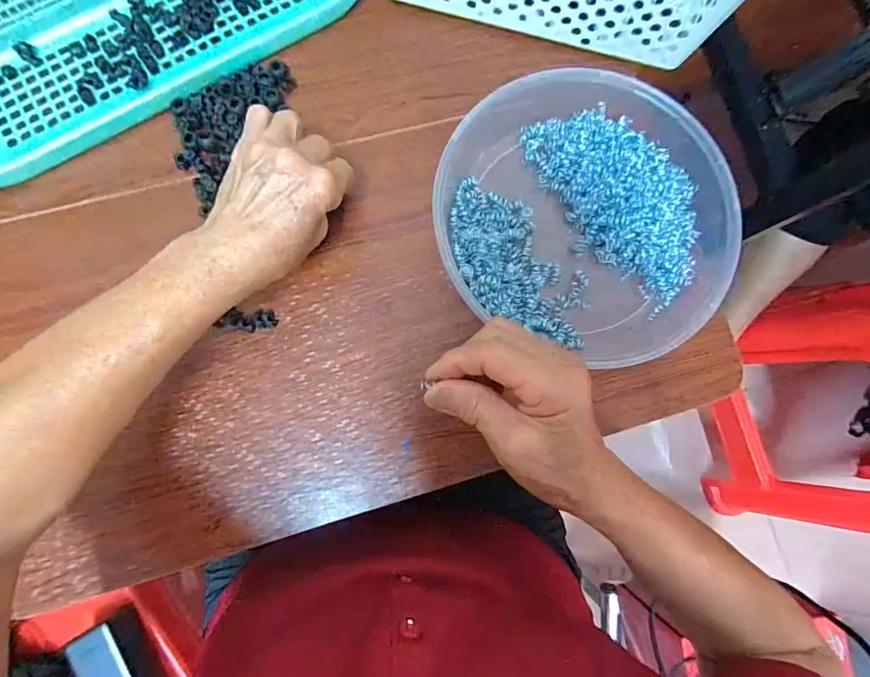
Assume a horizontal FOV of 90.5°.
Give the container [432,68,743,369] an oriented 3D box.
[{"bbox_3d":[0.117,-0.103,0.340,0.219,0.044,0.208,0,83,-4],"label":"container"}]

